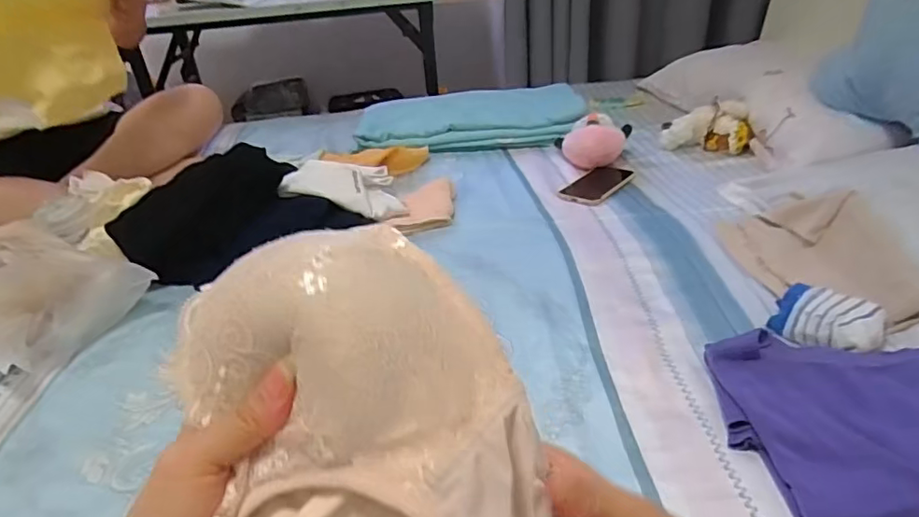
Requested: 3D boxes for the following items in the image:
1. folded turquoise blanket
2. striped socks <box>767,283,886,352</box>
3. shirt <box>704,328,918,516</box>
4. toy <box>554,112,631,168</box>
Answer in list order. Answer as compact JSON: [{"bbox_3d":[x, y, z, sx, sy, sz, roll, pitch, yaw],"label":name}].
[{"bbox_3d":[0.024,-0.298,1.227,0.486,0.074,0.210,-5,33,2],"label":"folded turquoise blanket"},{"bbox_3d":[0.399,0.066,0.614,0.102,0.038,0.078,23,43,38],"label":"striped socks"},{"bbox_3d":[0.364,0.141,0.492,0.238,0.048,0.193,-3,33,5],"label":"shirt"},{"bbox_3d":[0.250,-0.225,1.072,0.140,0.078,0.102,4,34,15],"label":"toy"}]

